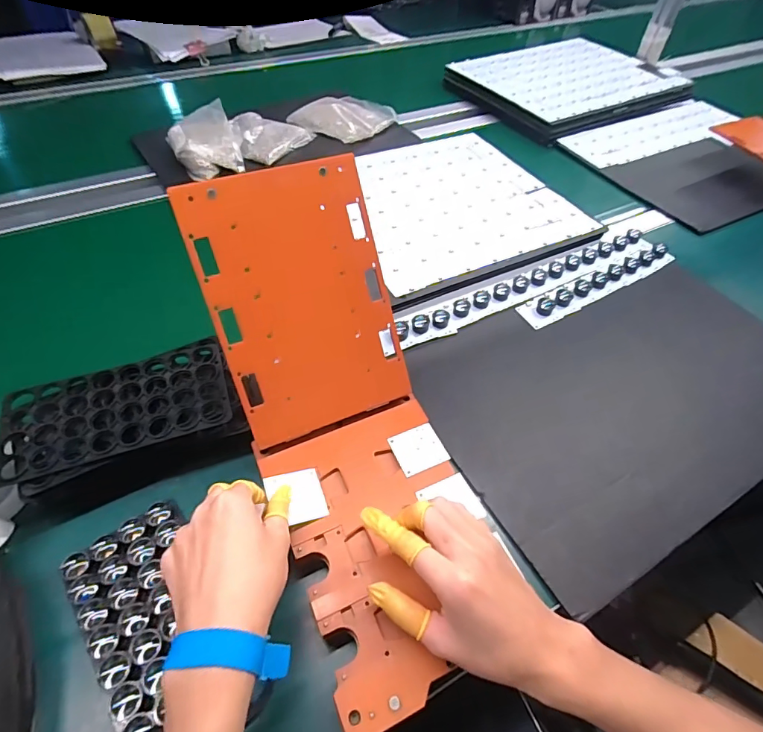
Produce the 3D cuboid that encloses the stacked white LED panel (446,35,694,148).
[{"bbox_3d":[0.433,-0.677,1.055,0.514,0.037,0.379,-26,58,-21],"label":"stacked white LED panel"}]

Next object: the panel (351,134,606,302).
[{"bbox_3d":[0.110,-0.280,0.742,0.349,0.013,0.348,-19,56,-17],"label":"panel"}]

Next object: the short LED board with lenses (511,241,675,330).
[{"bbox_3d":[0.310,-0.118,0.626,0.270,0.016,0.044,-22,57,-19],"label":"short LED board with lenses"}]

